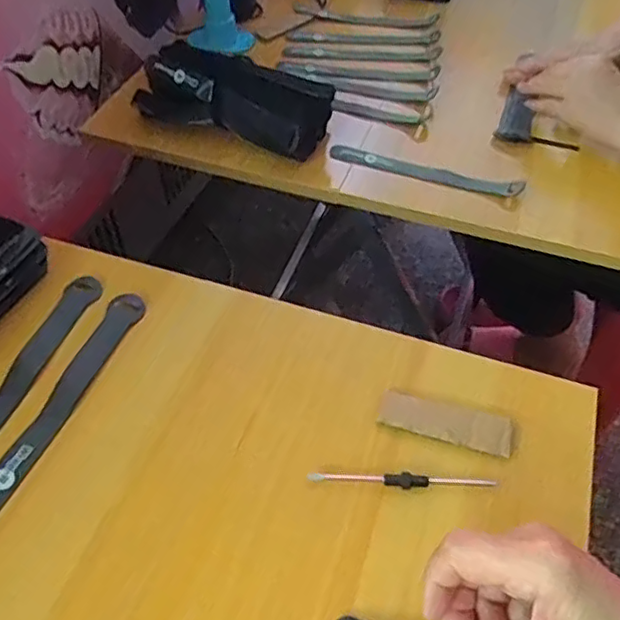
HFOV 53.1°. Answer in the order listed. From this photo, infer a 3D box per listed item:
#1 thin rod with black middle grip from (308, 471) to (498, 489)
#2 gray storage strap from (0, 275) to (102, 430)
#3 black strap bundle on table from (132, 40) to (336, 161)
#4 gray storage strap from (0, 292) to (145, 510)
[{"bbox_3d":[0.056,0.104,0.378,0.112,0.009,0.010,5,51,2],"label":"thin rod with black middle grip"},{"bbox_3d":[-0.198,0.048,0.419,0.024,0.004,0.192,15,52,10],"label":"gray storage strap"},{"bbox_3d":[-0.078,-0.221,0.653,0.197,0.070,0.089,21,53,15],"label":"black strap bundle on table"},{"bbox_3d":[-0.166,0.062,0.409,0.023,0.005,0.193,17,52,11],"label":"gray storage strap"}]

